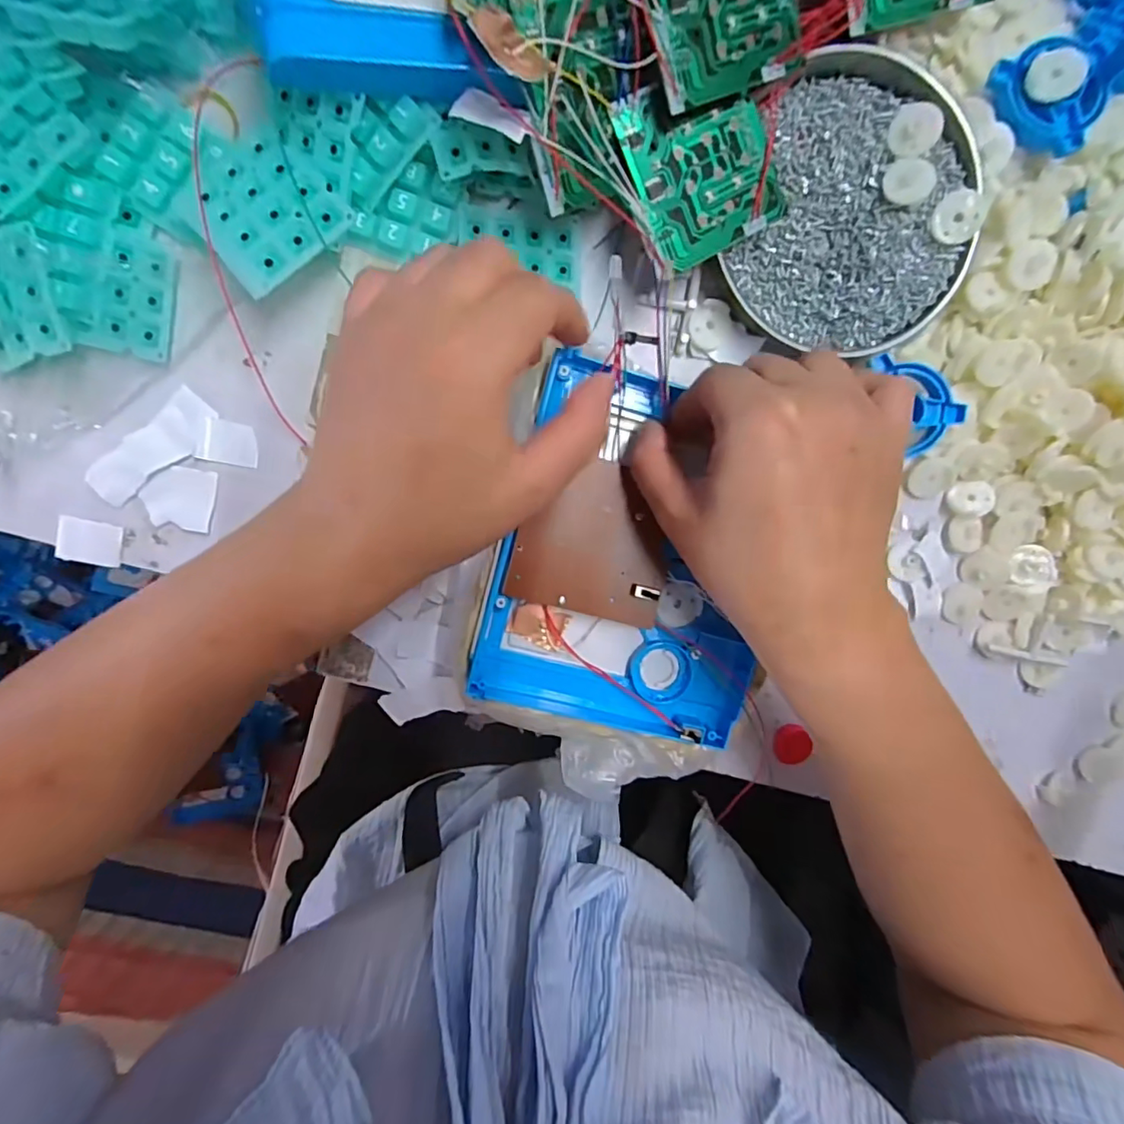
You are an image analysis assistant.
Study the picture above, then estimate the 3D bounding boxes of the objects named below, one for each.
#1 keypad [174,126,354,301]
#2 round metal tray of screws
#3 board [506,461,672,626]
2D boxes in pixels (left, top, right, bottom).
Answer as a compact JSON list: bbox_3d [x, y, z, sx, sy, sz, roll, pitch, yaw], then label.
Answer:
[{"bbox_3d":[-0.125,-0.147,0.228,0.053,0.008,0.060,-42,85,-8],"label":"keypad"},{"bbox_3d":[0.146,-0.176,0.277,0.114,0.026,0.130,6,97,-6],"label":"round metal tray of screws"},{"bbox_3d":[0.016,-0.010,0.261,0.072,0.005,0.069,13,96,-7],"label":"board"}]

